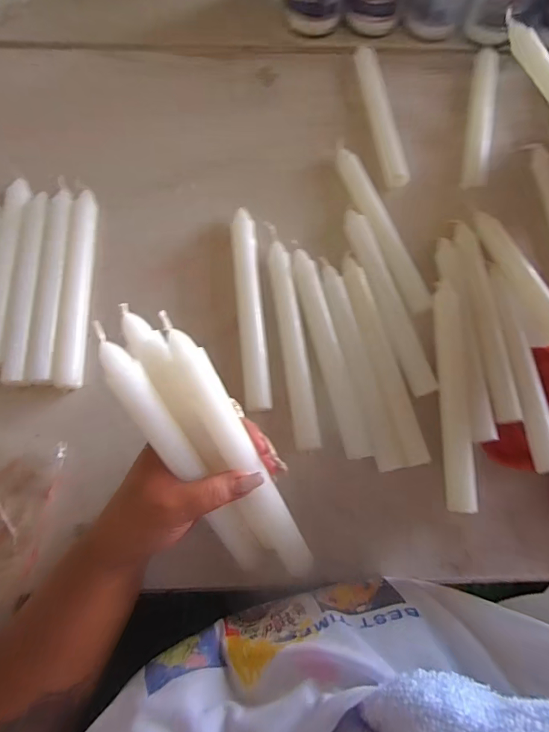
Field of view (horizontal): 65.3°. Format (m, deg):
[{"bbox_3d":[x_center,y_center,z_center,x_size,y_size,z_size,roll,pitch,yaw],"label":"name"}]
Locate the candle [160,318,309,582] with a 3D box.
[{"bbox_3d":[-0.022,0.066,0.295,0.027,0.027,0.220,-29,115,-10],"label":"candle"}]

